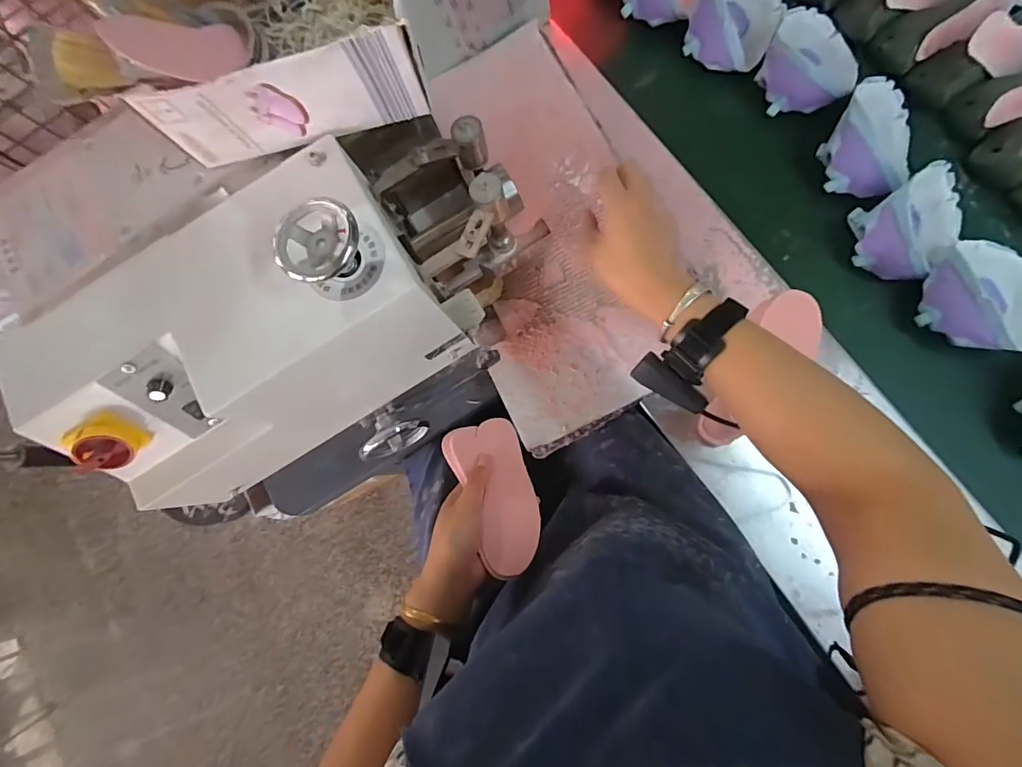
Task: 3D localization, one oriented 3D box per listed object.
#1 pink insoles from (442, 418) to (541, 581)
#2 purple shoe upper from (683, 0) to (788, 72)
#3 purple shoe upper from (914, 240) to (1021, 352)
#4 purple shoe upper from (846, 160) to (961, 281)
[{"bbox_3d":[-0.015,0.115,0.490,0.075,0.015,0.156,-19,72,3],"label":"pink insoles"},{"bbox_3d":[0.325,-0.529,0.672,0.116,0.055,0.153,28,88,6],"label":"purple shoe upper"},{"bbox_3d":[0.580,-0.107,0.562,0.158,0.050,0.138,-43,84,0],"label":"purple shoe upper"},{"bbox_3d":[0.513,-0.205,0.587,0.168,0.070,0.109,-35,84,1],"label":"purple shoe upper"}]

